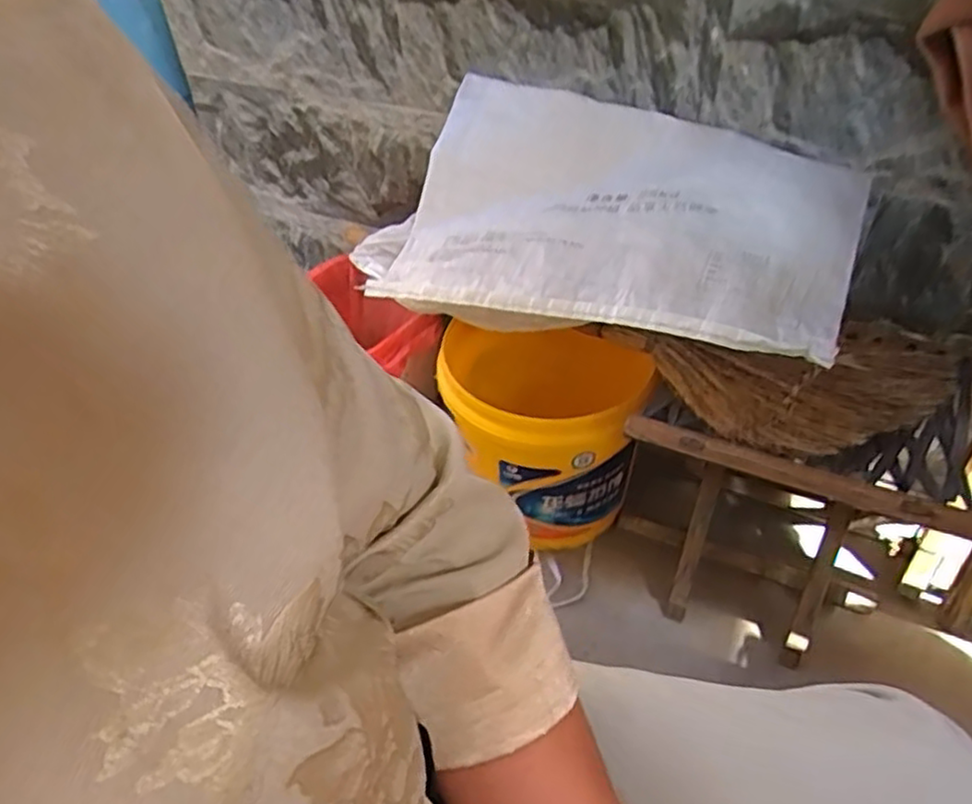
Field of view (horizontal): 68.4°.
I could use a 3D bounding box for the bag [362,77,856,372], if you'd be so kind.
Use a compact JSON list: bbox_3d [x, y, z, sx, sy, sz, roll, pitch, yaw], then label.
[{"bbox_3d":[0.115,-0.190,0.800,0.530,0.142,0.317,16,47,19],"label":"bag"}]

